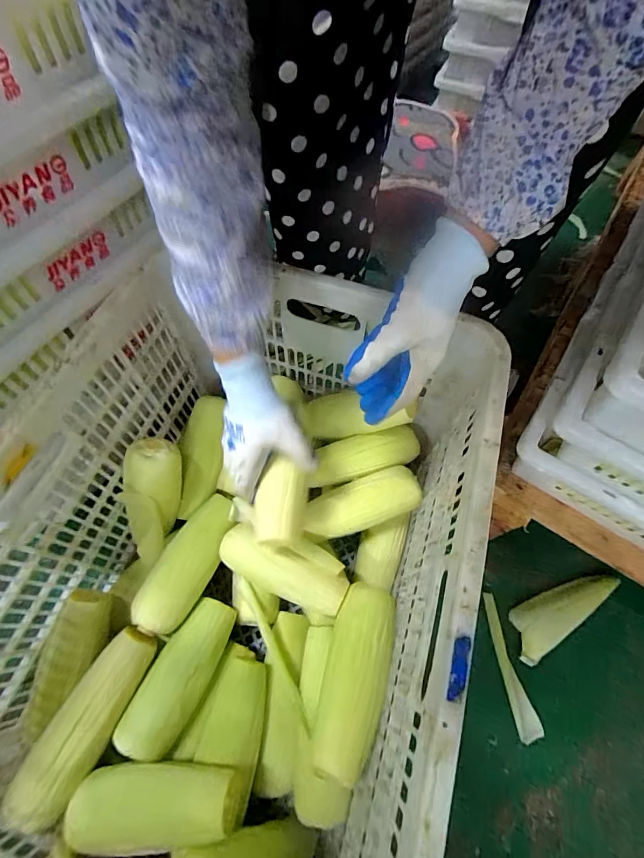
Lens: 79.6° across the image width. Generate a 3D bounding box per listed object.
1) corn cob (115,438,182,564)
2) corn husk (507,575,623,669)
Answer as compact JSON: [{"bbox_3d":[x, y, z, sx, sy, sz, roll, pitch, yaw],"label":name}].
[{"bbox_3d":[-0.218,0.087,0.502,0.063,0.054,0.154,8,103,3],"label":"corn cob"},{"bbox_3d":[0.356,0.262,0.576,0.195,0.060,0.064,-31,68,-15],"label":"corn husk"}]

